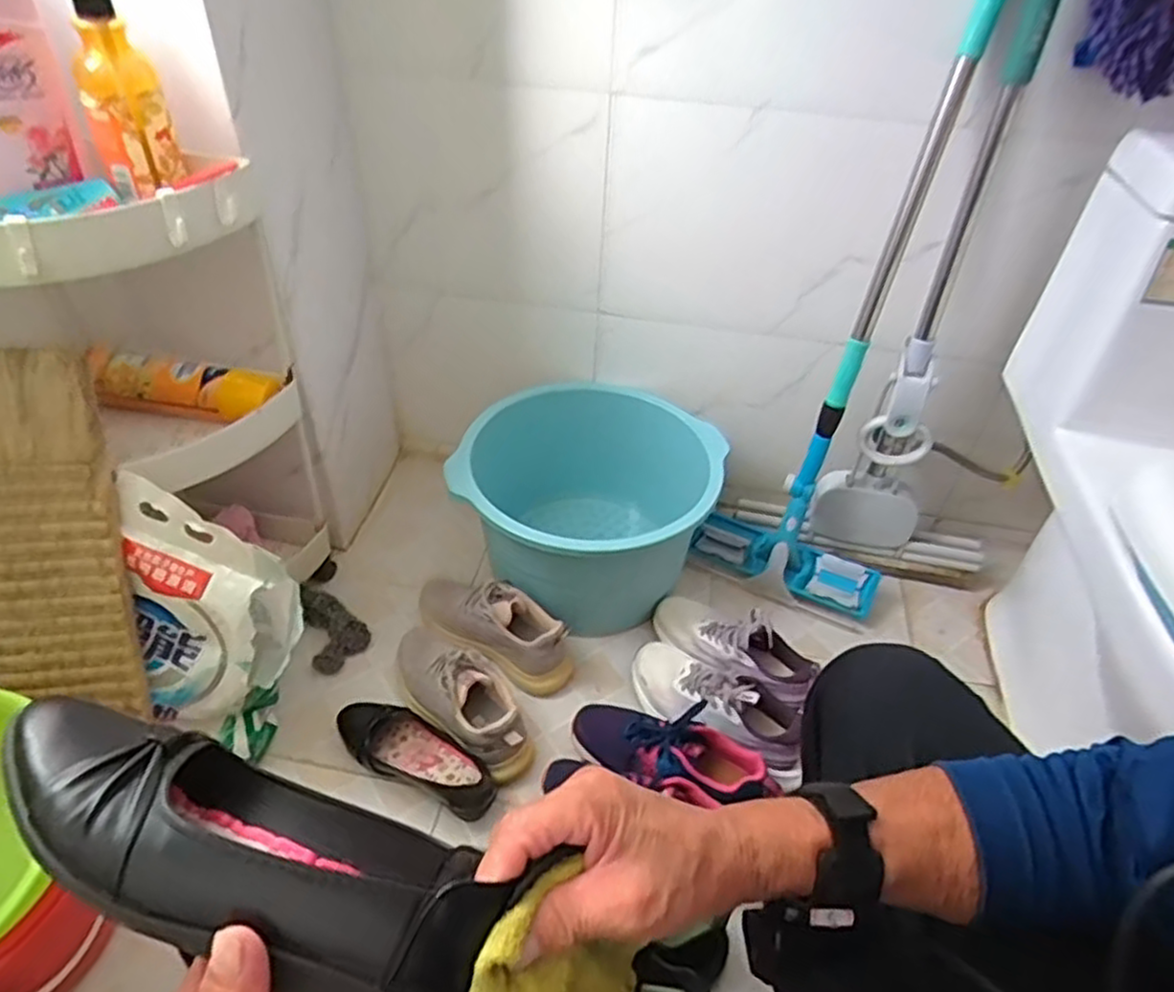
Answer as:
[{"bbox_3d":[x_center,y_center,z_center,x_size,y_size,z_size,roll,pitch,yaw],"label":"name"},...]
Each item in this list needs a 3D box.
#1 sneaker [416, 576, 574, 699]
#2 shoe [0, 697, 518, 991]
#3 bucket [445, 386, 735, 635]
[{"bbox_3d":[-0.133,0.172,1.026,0.246,0.102,0.079,25,47,22],"label":"sneaker"},{"bbox_3d":[-0.147,0.158,0.326,0.218,0.061,0.085,27,45,2],"label":"shoe"},{"bbox_3d":[0.002,0.027,1.113,0.315,0.241,0.358,21,45,18],"label":"bucket"}]

